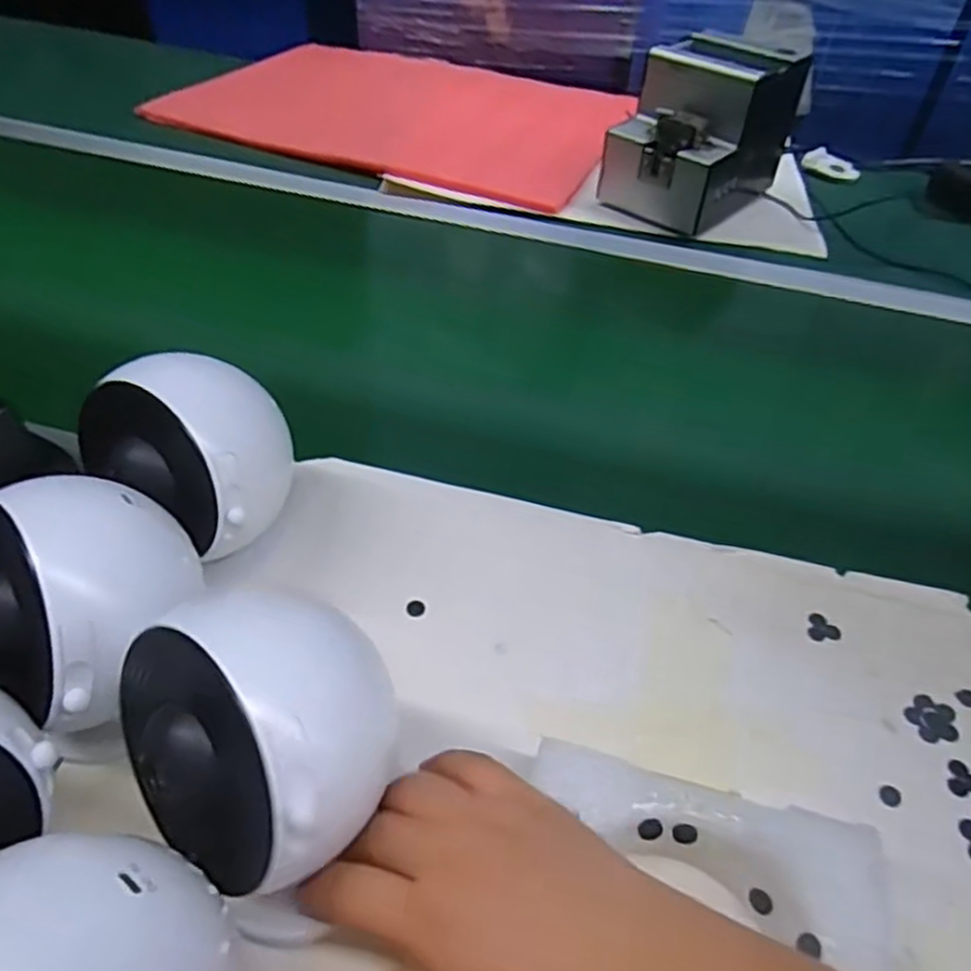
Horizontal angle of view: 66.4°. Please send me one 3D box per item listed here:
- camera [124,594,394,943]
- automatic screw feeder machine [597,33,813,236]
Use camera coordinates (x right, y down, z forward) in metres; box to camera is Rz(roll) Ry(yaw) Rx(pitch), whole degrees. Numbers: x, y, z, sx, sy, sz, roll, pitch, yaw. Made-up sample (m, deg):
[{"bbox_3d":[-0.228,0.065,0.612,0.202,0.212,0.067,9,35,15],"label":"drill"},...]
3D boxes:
[{"bbox_3d":[-0.083,0.097,0.281,0.089,0.109,0.090,3,44,-3],"label":"camera"},{"bbox_3d":[0.232,-0.379,0.790,0.126,0.141,0.180,32,50,25],"label":"automatic screw feeder machine"}]

